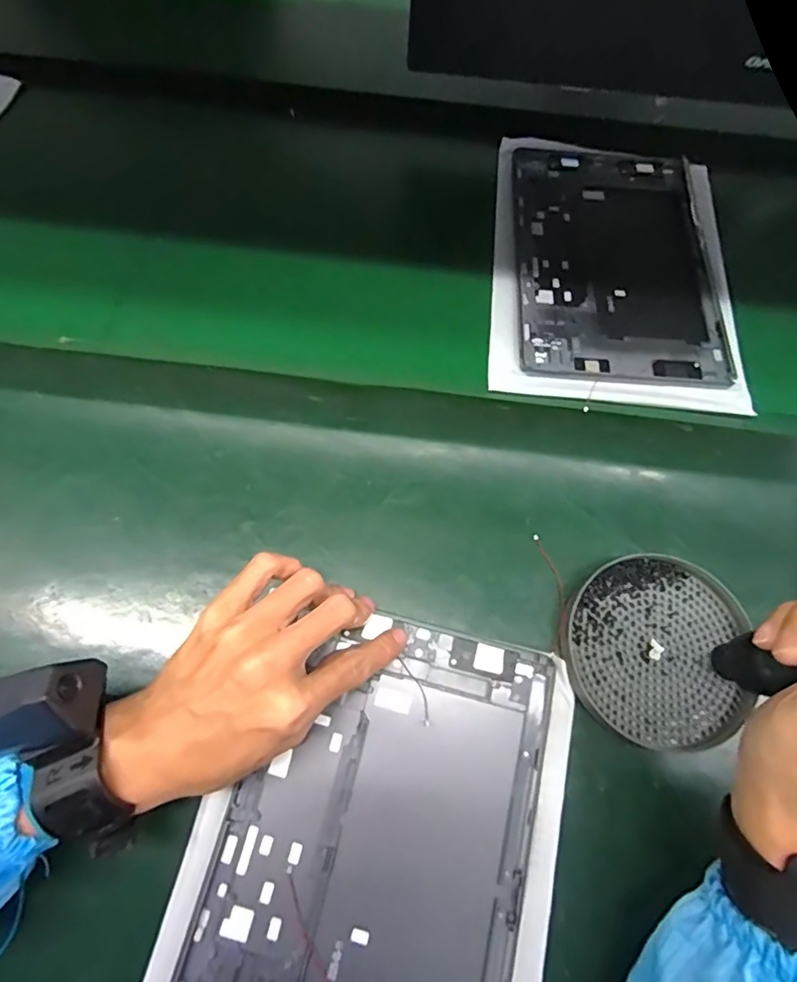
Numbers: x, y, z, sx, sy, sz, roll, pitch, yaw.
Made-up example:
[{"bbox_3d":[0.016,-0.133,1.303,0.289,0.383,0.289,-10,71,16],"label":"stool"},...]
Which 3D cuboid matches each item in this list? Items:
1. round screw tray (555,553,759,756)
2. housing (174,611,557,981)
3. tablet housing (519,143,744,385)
[{"bbox_3d":[0.163,0.096,0.318,0.115,0.013,0.111,1,68,-1],"label":"round screw tray"},{"bbox_3d":[-0.014,0.200,0.281,0.163,0.013,0.252,13,68,4],"label":"housing"},{"bbox_3d":[0.185,-0.200,0.443,0.165,0.006,0.248,4,68,0],"label":"tablet housing"}]

